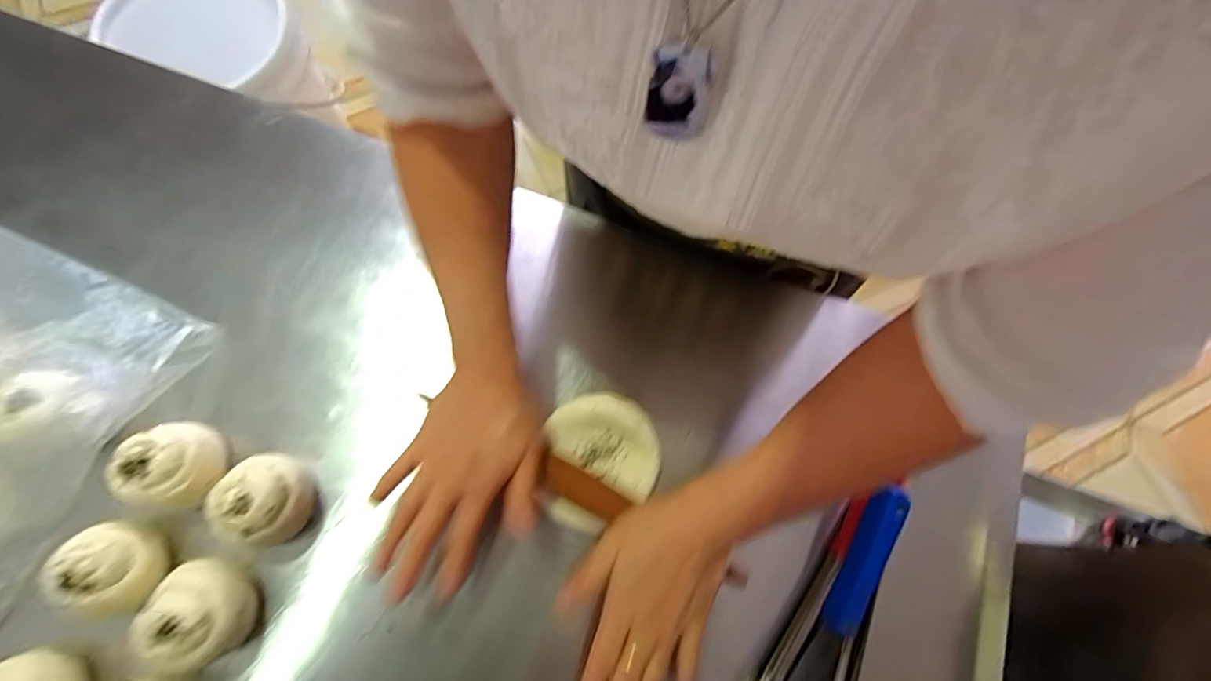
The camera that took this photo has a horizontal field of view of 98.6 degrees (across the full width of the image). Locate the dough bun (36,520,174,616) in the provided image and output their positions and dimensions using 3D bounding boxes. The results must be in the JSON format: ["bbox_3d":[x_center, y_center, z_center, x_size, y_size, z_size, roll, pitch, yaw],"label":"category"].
[{"bbox_3d":[-0.372,0.166,0.381,0.071,0.043,0.063,7,73,0],"label":"dough bun"}]

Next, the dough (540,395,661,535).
[{"bbox_3d":[-0.002,0.100,0.437,0.091,0.018,0.107,-4,74,-3],"label":"dough"}]

